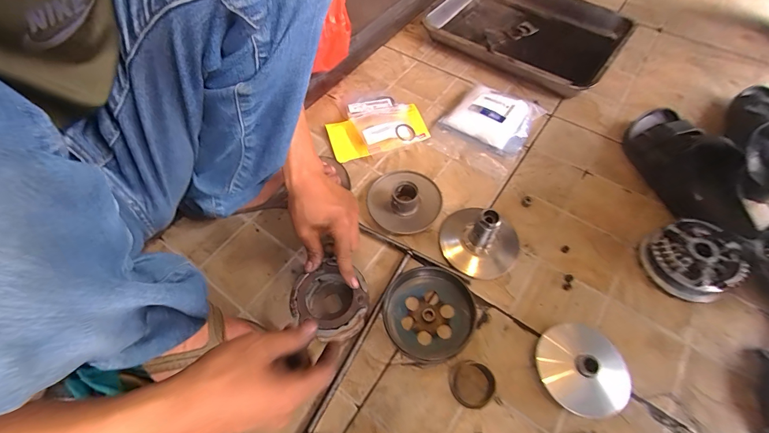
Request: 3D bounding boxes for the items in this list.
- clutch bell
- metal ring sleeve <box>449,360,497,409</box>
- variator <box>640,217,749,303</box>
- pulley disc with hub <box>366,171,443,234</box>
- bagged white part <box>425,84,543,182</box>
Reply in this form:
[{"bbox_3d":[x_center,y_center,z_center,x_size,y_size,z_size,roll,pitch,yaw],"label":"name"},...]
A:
[{"bbox_3d":[0.057,0.126,0.442,0.115,0.031,0.116,0,59,0],"label":"clutch bell"},{"bbox_3d":[0.105,0.199,0.399,0.048,0.030,0.053,-18,61,-10],"label":"metal ring sleeve"},{"bbox_3d":[0.424,0.058,0.457,0.106,0.044,0.100,0,59,0],"label":"variator"},{"bbox_3d":[0.032,-0.032,0.534,0.114,0.034,0.110,0,59,0],"label":"pulley disc with hub"},{"bbox_3d":[0.184,-0.168,0.612,0.160,0.040,0.176,30,64,17],"label":"bagged white part"}]

